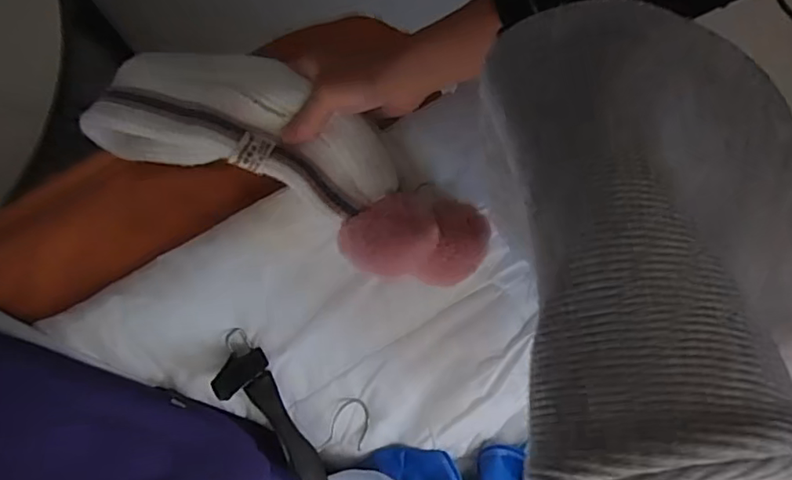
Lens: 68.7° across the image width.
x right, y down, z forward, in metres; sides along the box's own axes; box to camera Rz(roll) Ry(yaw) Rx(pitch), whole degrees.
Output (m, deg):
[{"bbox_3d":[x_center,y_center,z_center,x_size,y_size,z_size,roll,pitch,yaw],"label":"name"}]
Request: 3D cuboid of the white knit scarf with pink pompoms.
[{"bbox_3d":[-0.088,-0.067,0.482,0.351,0.087,0.105,26,79,3],"label":"white knit scarf with pink pompoms"}]

